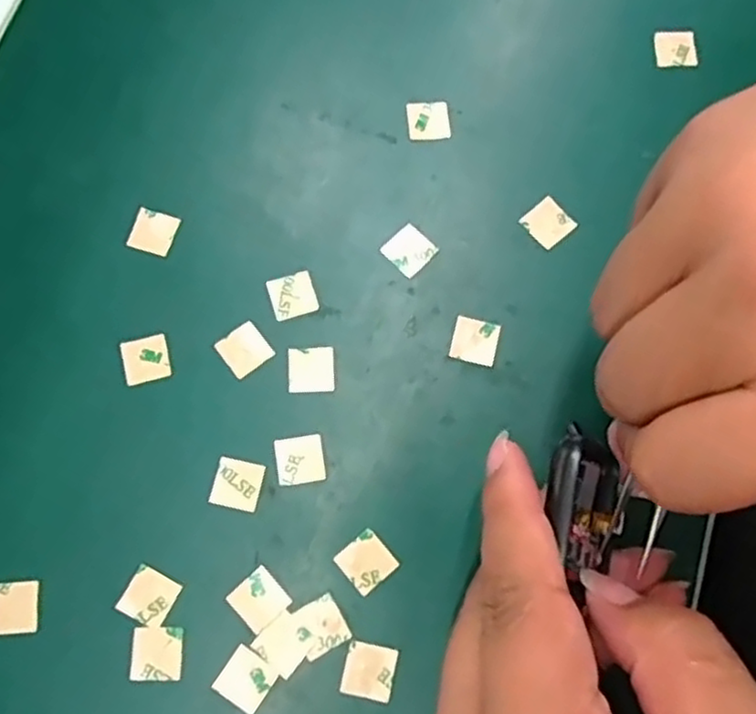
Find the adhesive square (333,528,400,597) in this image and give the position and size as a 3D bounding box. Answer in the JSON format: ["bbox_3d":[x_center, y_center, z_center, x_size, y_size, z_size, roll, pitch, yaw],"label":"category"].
[{"bbox_3d":[-0.004,0.066,0.230,0.016,0.004,0.015,-40,80,-12],"label":"adhesive square"}]

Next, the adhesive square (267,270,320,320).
[{"bbox_3d":[-0.030,-0.022,0.251,0.015,0.004,0.016,-18,77,-5],"label":"adhesive square"}]

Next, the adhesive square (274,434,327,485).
[{"bbox_3d":[-0.026,0.033,0.236,0.016,0.004,0.015,-8,76,-3],"label":"adhesive square"}]

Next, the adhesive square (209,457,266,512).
[{"bbox_3d":[-0.046,0.042,0.236,0.015,0.004,0.016,13,73,1],"label":"adhesive square"}]

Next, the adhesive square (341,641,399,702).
[{"bbox_3d":[-0.002,0.097,0.222,0.016,0.004,0.015,12,72,5],"label":"adhesive square"}]

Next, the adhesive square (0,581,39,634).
[{"bbox_3d":[-0.114,0.078,0.224,0.015,0.004,0.015,-5,76,-2],"label":"adhesive square"}]

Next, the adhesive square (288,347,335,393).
[{"bbox_3d":[-0.023,0.004,0.244,0.016,0.004,0.016,-2,76,-2],"label":"adhesive square"}]

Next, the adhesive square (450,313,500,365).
[{"bbox_3d":[0.034,-0.006,0.248,0.015,0.004,0.015,14,76,1],"label":"adhesive square"}]

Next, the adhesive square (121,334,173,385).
[{"bbox_3d":[-0.079,0.000,0.244,0.015,0.004,0.016,-12,76,-4],"label":"adhesive square"}]

